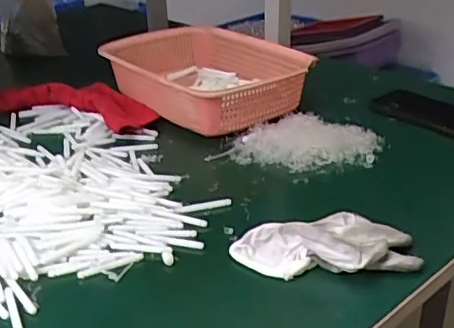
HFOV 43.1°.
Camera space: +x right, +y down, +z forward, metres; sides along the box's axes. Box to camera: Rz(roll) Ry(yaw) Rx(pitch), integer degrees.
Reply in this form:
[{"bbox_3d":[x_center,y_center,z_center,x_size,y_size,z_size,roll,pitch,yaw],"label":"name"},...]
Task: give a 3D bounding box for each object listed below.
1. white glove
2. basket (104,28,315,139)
[{"bbox_3d":[0.084,0.073,0.496,0.147,0.039,0.064,-6,26,-8],"label":"white glove"},{"bbox_3d":[-0.037,-0.122,0.824,0.199,0.086,0.277,-22,32,-35],"label":"basket"}]

